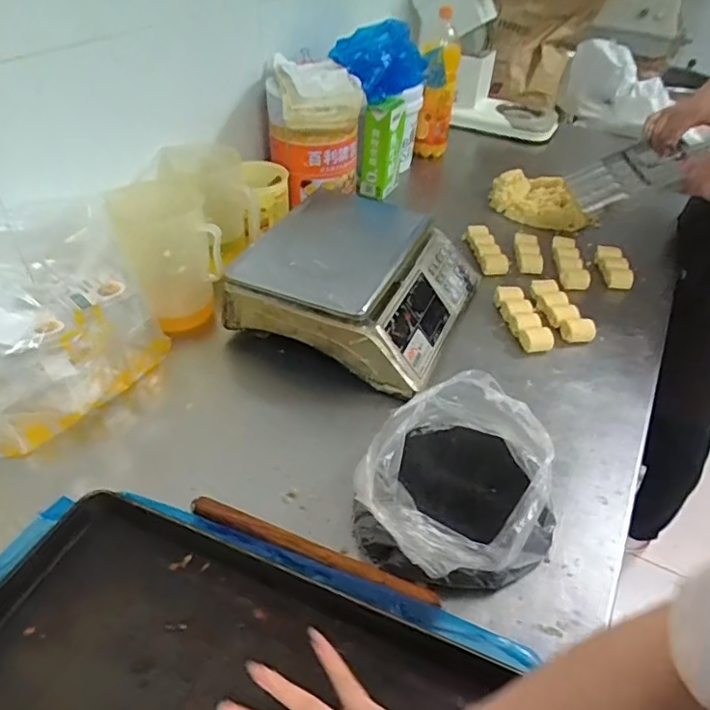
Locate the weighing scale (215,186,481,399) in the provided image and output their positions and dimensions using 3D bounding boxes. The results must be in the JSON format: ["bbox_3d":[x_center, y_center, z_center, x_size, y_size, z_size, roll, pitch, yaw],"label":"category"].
[{"bbox_3d":[0.010,-0.126,0.922,0.327,0.147,0.331,18,43,16],"label":"weighing scale"}]

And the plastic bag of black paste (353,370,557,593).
[{"bbox_3d":[0.130,0.146,0.654,0.209,0.099,0.264,30,47,28],"label":"plastic bag of black paste"}]

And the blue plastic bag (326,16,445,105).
[{"bbox_3d":[0.098,-0.605,1.193,0.094,0.154,0.350,32,30,29],"label":"blue plastic bag"}]

